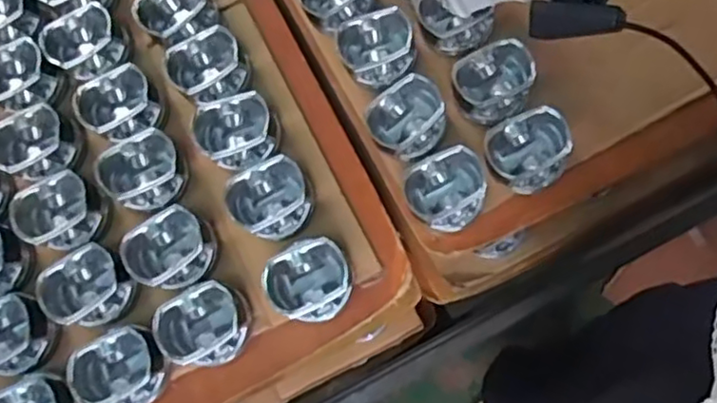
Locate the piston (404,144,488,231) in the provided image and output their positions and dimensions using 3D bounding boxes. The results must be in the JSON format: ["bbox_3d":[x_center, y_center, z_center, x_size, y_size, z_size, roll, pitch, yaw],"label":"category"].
[{"bbox_3d":[0.082,-0.012,0.609,0.077,0.040,0.071,-26,74,-2],"label":"piston"}]

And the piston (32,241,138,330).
[{"bbox_3d":[-0.248,0.076,0.600,0.078,0.039,0.076,18,77,10],"label":"piston"}]

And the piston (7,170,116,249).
[{"bbox_3d":[-0.286,0.010,0.628,0.074,0.044,0.071,-1,75,5],"label":"piston"}]

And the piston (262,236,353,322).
[{"bbox_3d":[-0.045,0.072,0.586,0.080,0.036,0.075,-1,75,5],"label":"piston"}]

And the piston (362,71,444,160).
[{"bbox_3d":[0.048,-0.081,0.632,0.075,0.041,0.072,-1,75,5],"label":"piston"}]

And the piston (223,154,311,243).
[{"bbox_3d":[-0.085,0.000,0.615,0.081,0.045,0.071,-25,74,-2],"label":"piston"}]

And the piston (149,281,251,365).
[{"bbox_3d":[-0.138,0.110,0.583,0.079,0.041,0.071,-34,75,-5],"label":"piston"}]

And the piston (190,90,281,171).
[{"bbox_3d":[-0.117,-0.064,0.638,0.083,0.045,0.072,-29,74,-3],"label":"piston"}]

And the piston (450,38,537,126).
[{"bbox_3d":[0.130,-0.117,0.639,0.075,0.045,0.073,-1,75,5],"label":"piston"}]

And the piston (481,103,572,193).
[{"bbox_3d":[0.158,-0.050,0.610,0.073,0.050,0.071,-1,75,5],"label":"piston"}]

